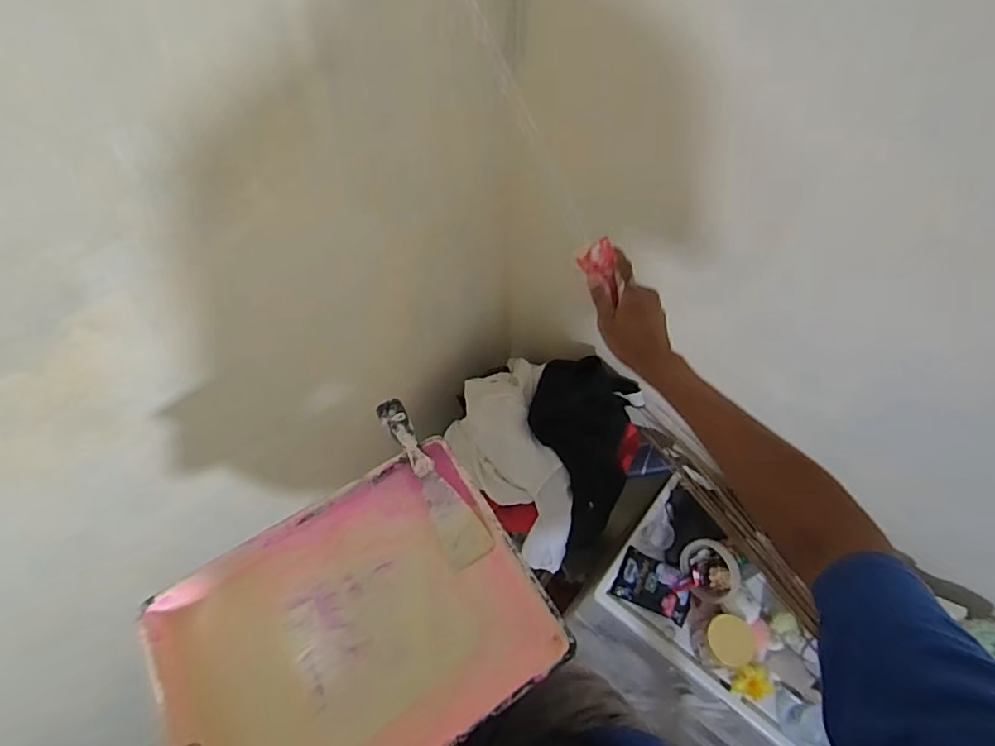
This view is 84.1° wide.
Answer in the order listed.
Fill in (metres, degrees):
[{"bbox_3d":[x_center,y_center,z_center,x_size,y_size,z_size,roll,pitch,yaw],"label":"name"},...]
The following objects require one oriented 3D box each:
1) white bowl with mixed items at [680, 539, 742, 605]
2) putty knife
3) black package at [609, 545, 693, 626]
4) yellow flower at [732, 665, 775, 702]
[{"bbox_3d":[0.443,0.408,1.134,0.040,0.124,0.135,-13,66,-46],"label":"white bowl with mixed items"},{"bbox_3d":[-0.078,0.119,0.622,0.049,0.028,0.202,-31,66,-13],"label":"putty knife"},{"bbox_3d":[0.333,0.452,1.175,0.152,0.029,0.107,21,66,12],"label":"black package"},{"bbox_3d":[0.500,0.612,1.086,0.065,0.034,0.060,-8,64,-1],"label":"yellow flower"}]

